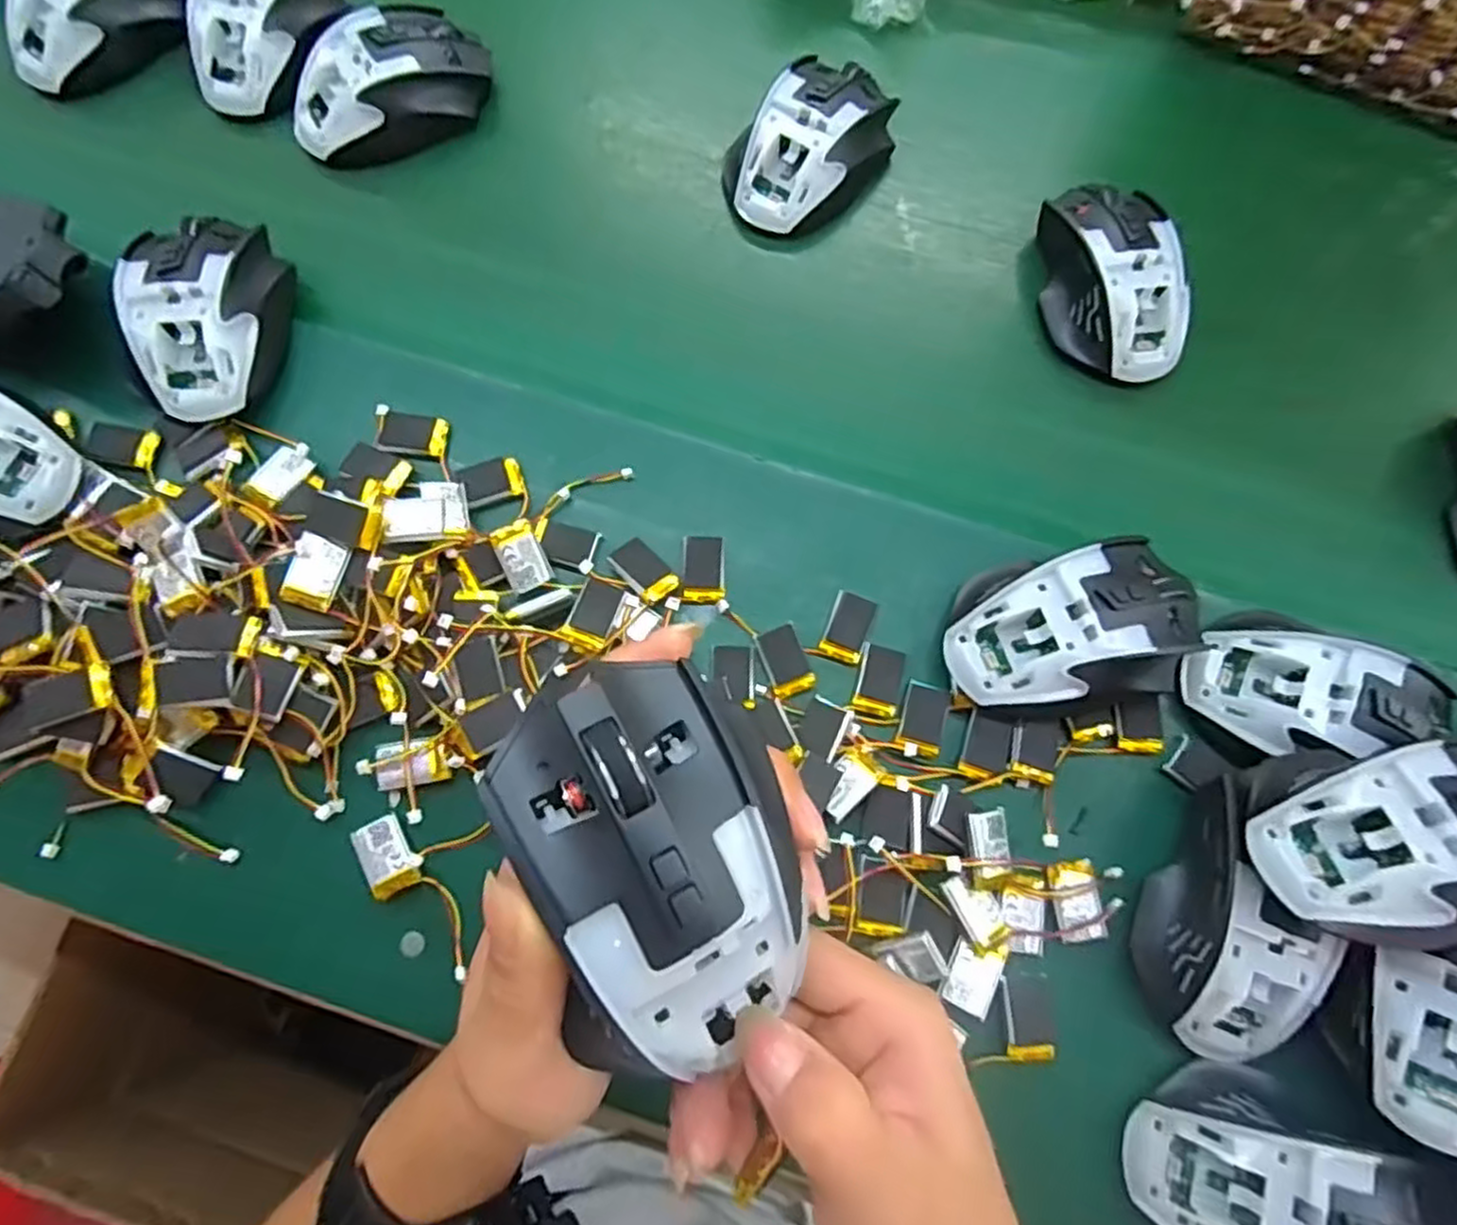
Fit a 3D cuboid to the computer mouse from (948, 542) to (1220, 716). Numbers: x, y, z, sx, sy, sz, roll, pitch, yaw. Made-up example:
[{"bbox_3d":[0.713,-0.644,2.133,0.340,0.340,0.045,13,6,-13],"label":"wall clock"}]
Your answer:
[{"bbox_3d":[0.157,0.007,0.342,0.113,0.041,0.070,-12,74,-4],"label":"computer mouse"}]

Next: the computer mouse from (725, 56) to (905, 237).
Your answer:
[{"bbox_3d":[0.046,-0.265,0.432,0.076,0.042,0.101,28,75,7],"label":"computer mouse"}]

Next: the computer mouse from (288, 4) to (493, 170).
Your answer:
[{"bbox_3d":[-0.195,-0.303,0.439,0.115,0.043,0.063,-31,77,-9],"label":"computer mouse"}]

